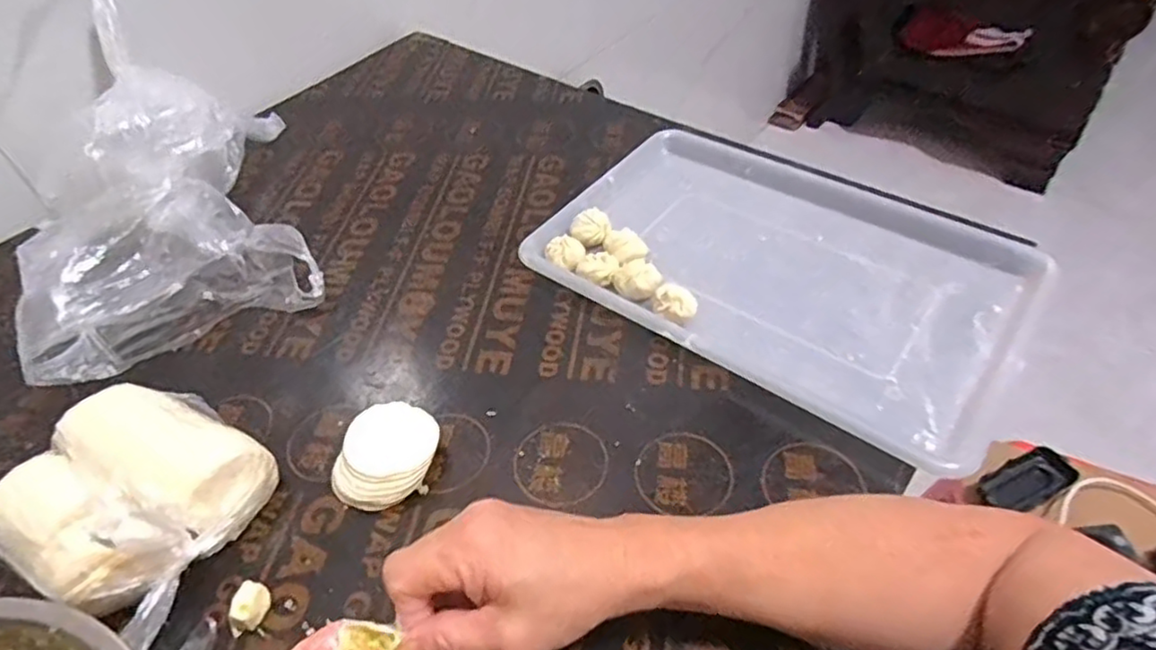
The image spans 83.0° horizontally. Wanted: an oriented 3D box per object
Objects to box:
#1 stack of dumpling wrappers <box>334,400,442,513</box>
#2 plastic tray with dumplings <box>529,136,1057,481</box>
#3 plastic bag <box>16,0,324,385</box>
[{"bbox_3d":[-0.128,0.088,0.441,0.058,0.028,0.071,16,51,19],"label":"stack of dumpling wrappers"},{"bbox_3d":[0.164,-0.054,0.545,0.362,0.033,0.247,29,57,27],"label":"plastic tray with dumplings"},{"bbox_3d":[-0.375,-0.130,0.575,0.211,0.156,0.296,-20,50,-13],"label":"plastic bag"}]

